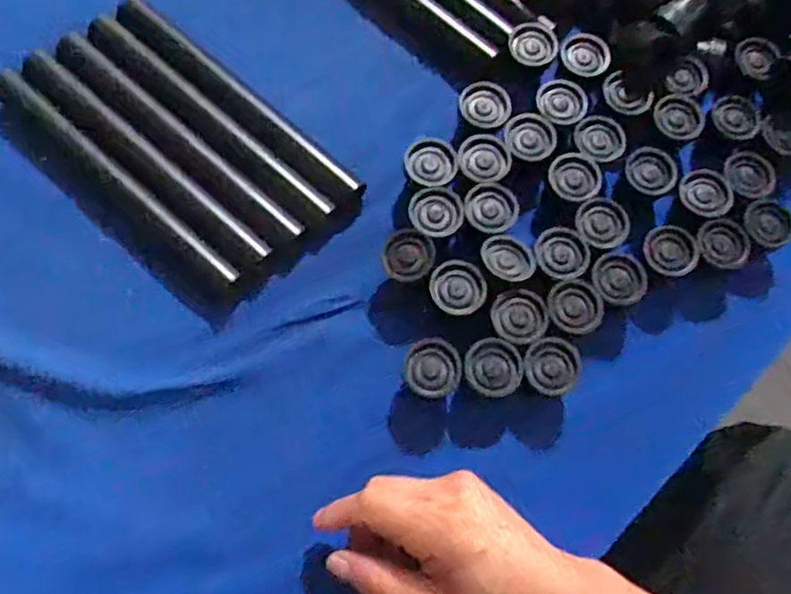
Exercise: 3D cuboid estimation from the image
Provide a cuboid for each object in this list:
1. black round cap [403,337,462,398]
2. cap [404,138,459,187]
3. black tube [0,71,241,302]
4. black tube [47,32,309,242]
[{"bbox_3d":[0.022,0.044,0.424,0.034,0.021,0.033,2,71,-5],"label":"black round cap"},{"bbox_3d":[0.025,-0.086,0.477,0.034,0.036,0.034,2,71,-5],"label":"cap"},{"bbox_3d":[-0.185,-0.076,0.456,0.209,0.032,0.024,42,73,9],"label":"black tube"},{"bbox_3d":[-0.147,-0.110,0.466,0.214,0.020,0.022,39,73,8],"label":"black tube"}]

